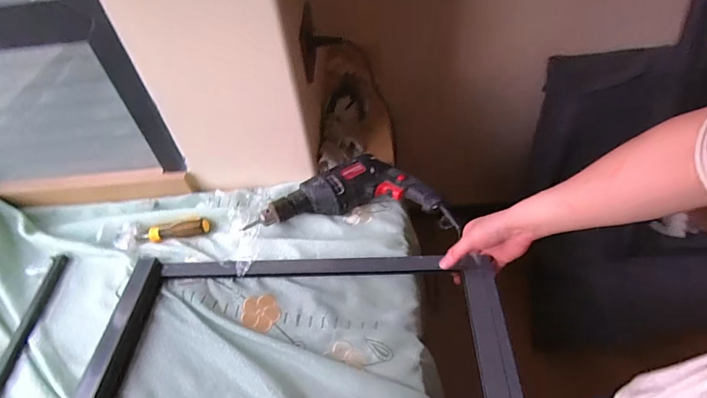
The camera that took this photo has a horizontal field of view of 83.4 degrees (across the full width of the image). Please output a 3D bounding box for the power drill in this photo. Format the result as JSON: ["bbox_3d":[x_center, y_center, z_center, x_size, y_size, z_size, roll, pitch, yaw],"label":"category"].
[{"bbox_3d":[-0.005,-0.012,0.724,0.355,0.065,0.151,-2,47,6],"label":"power drill"}]

